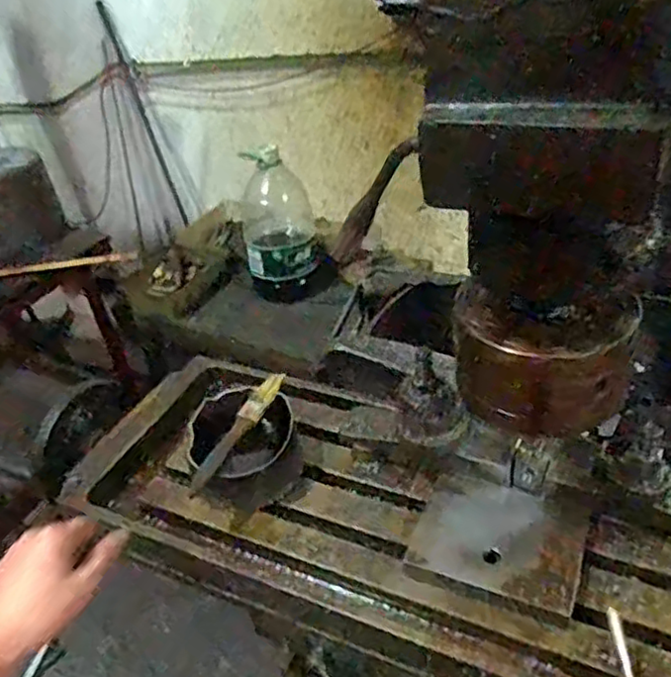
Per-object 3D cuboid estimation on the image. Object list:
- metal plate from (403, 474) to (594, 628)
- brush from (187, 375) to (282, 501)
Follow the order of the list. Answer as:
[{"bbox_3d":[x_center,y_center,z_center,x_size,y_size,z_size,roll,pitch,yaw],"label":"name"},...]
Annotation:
[{"bbox_3d":[0.132,0.161,0.535,0.127,0.014,0.107,12,41,23],"label":"metal plate"},{"bbox_3d":[-0.090,0.083,0.611,0.018,0.014,0.148,13,42,24],"label":"brush"}]

